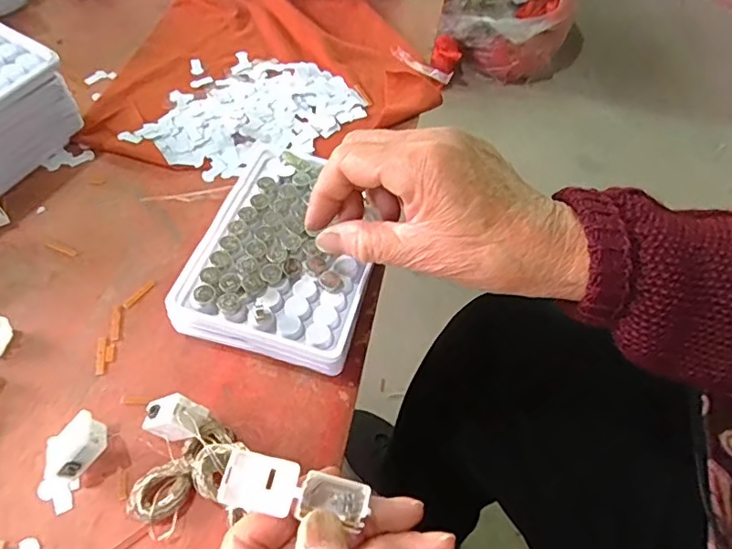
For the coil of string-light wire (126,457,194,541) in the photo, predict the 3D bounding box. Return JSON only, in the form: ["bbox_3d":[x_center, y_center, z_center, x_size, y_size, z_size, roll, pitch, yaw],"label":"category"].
[{"bbox_3d":[-0.091,0.101,0.248,0.026,0.013,0.030,35,60,18],"label":"coil of string-light wire"}]

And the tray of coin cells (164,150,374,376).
[{"bbox_3d":[-0.042,-0.011,0.317,0.095,0.030,0.127,15,56,6],"label":"tray of coin cells"}]

